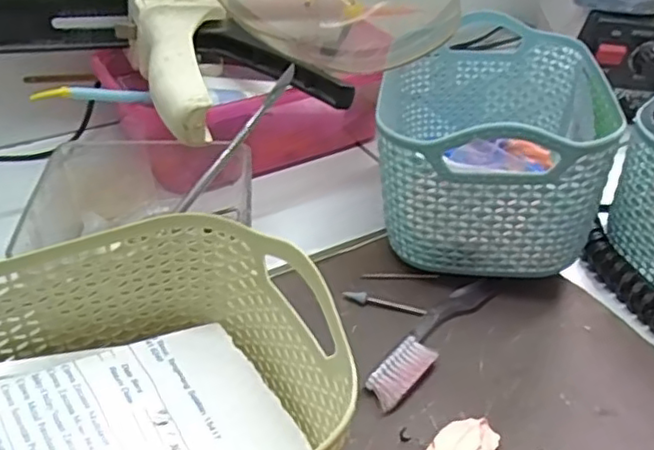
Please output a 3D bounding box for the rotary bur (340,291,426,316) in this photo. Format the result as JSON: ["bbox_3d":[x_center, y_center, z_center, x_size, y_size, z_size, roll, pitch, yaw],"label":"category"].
[{"bbox_3d":[0.030,0.039,0.327,0.043,0.004,0.008,14,41,10],"label":"rotary bur"}]

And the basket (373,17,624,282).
[{"bbox_3d":[0.091,-0.053,0.371,0.110,0.096,0.171,11,40,6],"label":"basket"}]

